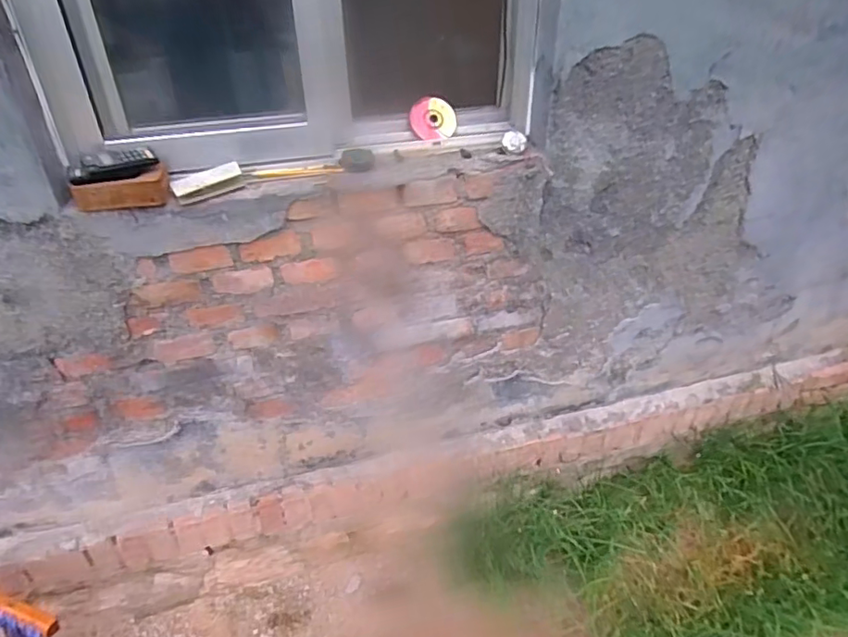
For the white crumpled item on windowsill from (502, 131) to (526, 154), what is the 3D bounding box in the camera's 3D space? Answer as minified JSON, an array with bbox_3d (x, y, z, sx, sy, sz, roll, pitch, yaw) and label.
[{"bbox_3d":[0.180,-0.352,1.101,0.045,0.037,0.028,7,35,10],"label":"white crumpled item on windowsill"}]

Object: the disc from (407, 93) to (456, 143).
[{"bbox_3d":[0.018,-0.409,1.133,0.092,0.091,0.010,-7,2,0],"label":"disc"}]

